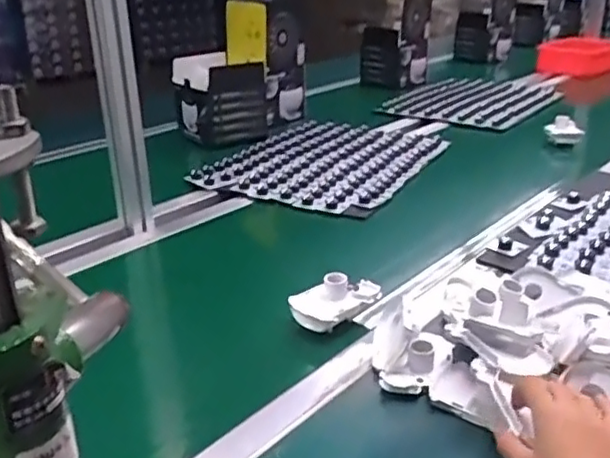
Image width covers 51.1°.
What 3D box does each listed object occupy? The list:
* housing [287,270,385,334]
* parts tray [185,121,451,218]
[{"bbox_3d":[0.039,0.079,0.758,0.105,0.048,0.060,-14,27,-27],"label":"housing"},{"bbox_3d":[0.047,-0.139,1.291,0.360,0.034,0.452,13,28,28],"label":"parts tray"}]

